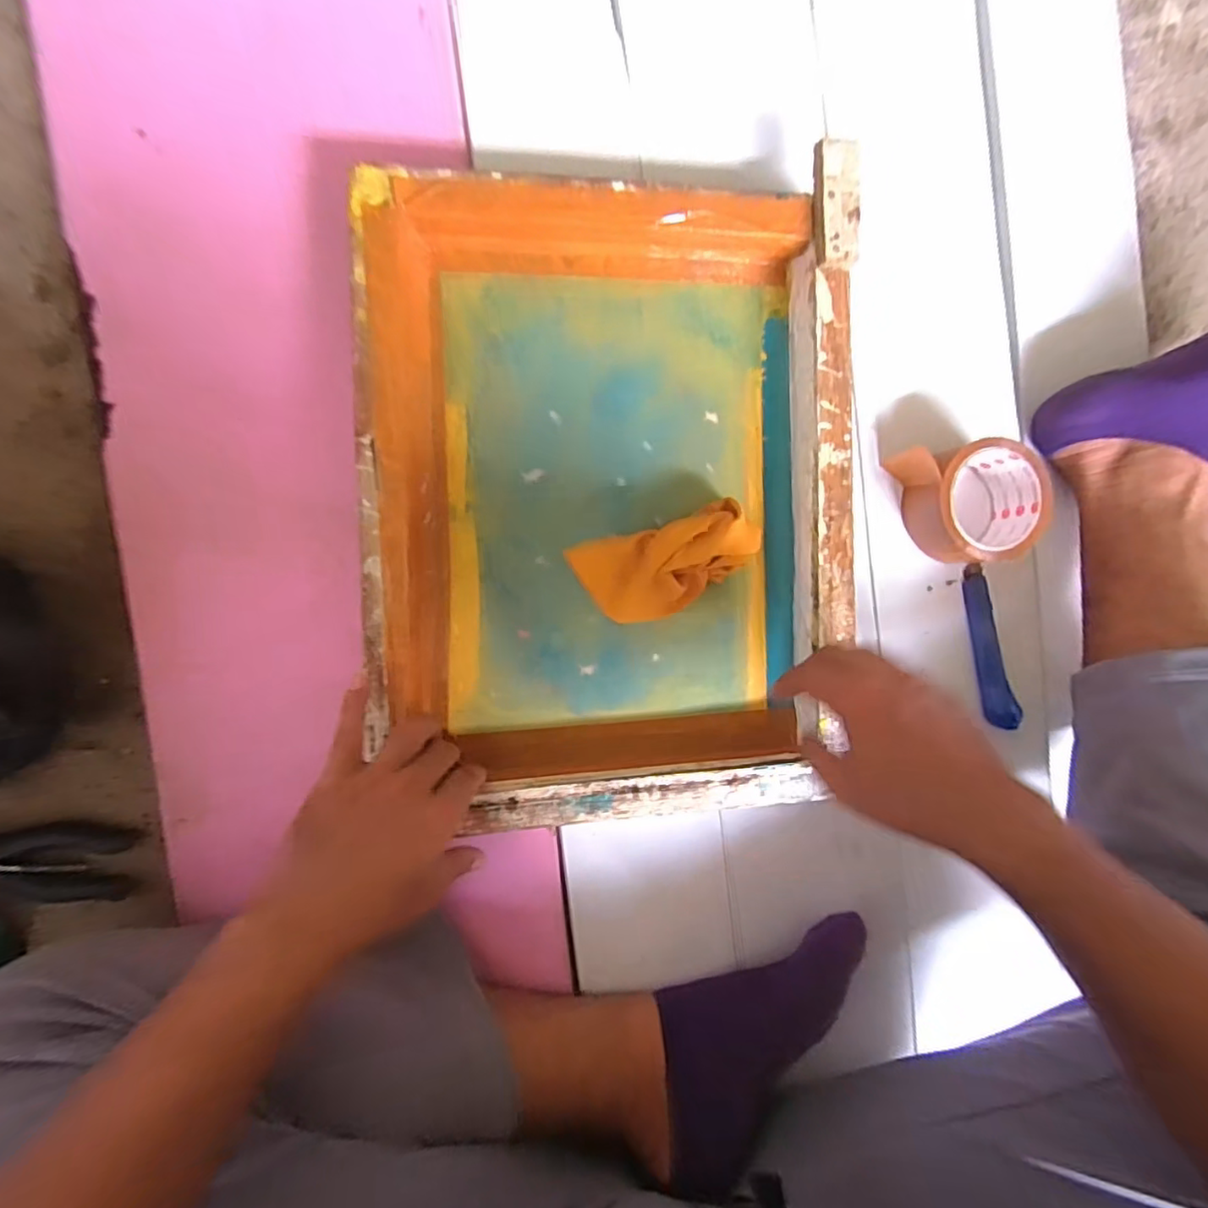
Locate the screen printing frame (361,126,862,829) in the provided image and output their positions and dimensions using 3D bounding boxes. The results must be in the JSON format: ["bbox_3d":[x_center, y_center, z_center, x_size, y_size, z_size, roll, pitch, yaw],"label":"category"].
[{"bbox_3d":[0.009,-0.071,0.447,0.351,0.051,0.449,-3,93,-8],"label":"screen printing frame"}]

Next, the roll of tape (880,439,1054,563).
[{"bbox_3d":[0.301,-0.082,0.490,0.104,0.052,0.096,-5,93,-8],"label":"roll of tape"}]

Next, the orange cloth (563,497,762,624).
[{"bbox_3d":[0.052,-0.031,0.467,0.141,0.031,0.073,-19,95,6],"label":"orange cloth"}]

